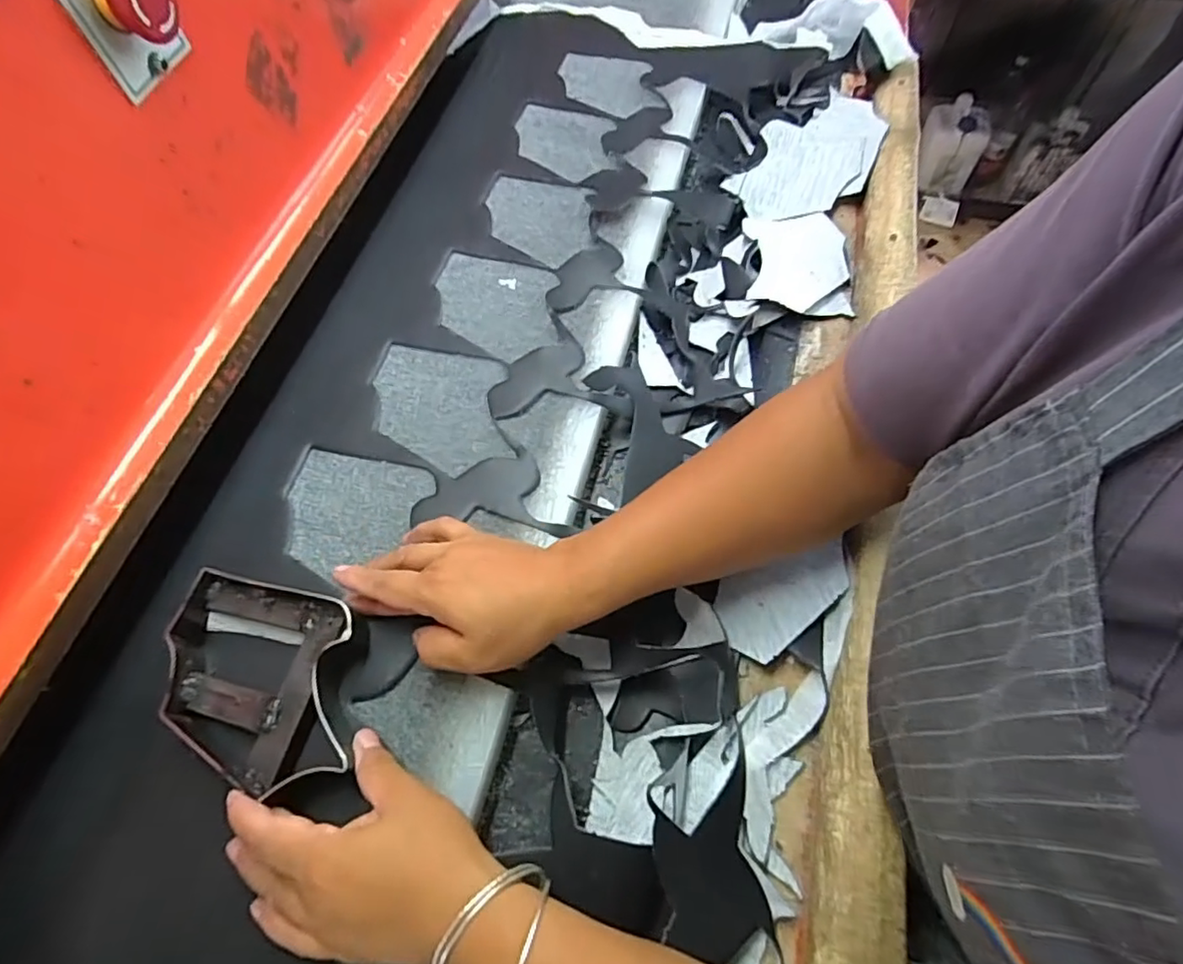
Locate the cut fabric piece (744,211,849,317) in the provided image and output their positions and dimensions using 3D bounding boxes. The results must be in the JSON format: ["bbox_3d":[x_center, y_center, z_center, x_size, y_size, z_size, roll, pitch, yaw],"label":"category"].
[{"bbox_3d":[0.187,-0.207,0.544,0.096,0.020,0.121,1,64,-1],"label":"cut fabric piece"}]

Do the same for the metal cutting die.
[{"bbox_3d":[-0.207,0.120,0.369,0.141,0.036,0.110,12,64,4],"label":"metal cutting die"}]

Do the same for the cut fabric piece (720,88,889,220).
[{"bbox_3d":[0.224,-0.325,0.596,0.184,0.032,0.103,-36,70,-17],"label":"cut fabric piece"}]

